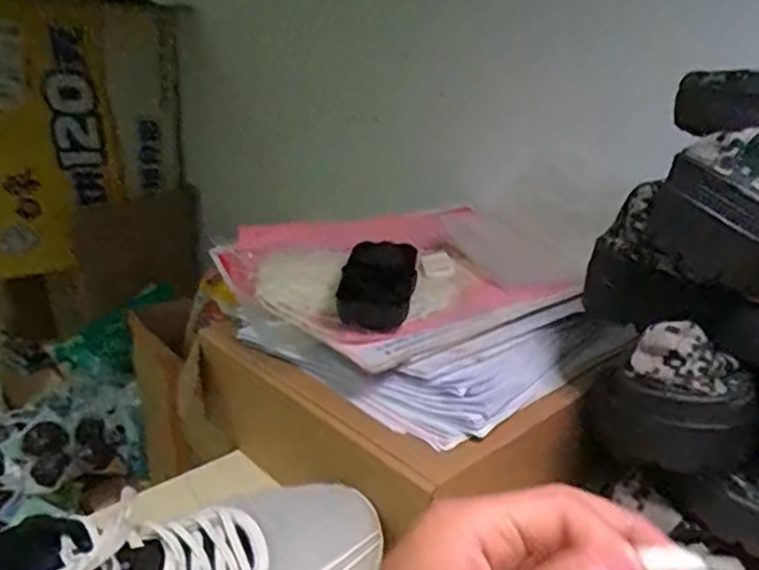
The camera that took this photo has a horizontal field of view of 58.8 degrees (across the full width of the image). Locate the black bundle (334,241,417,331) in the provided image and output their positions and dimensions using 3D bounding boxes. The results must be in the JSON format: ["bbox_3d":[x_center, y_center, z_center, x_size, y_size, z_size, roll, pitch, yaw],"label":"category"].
[{"bbox_3d":[0.000,0.000,0.498,0.054,0.036,0.108,3,22,4],"label":"black bundle"}]

